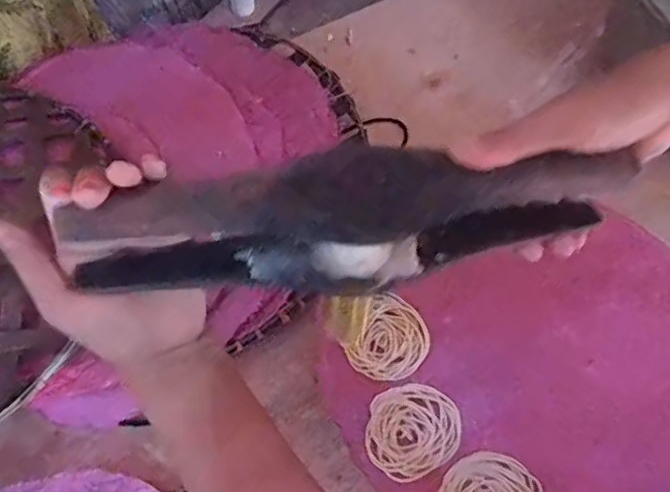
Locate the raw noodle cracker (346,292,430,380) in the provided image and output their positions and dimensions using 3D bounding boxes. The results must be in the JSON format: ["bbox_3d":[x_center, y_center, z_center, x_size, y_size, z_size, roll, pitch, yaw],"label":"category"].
[{"bbox_3d":[0.049,0.080,0.489,0.059,0.005,0.071,22,68,15],"label":"raw noodle cracker"}]

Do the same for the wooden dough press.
[{"bbox_3d":[0.011,-0.015,0.324,0.307,0.078,0.060,-6,64,-8],"label":"wooden dough press"}]

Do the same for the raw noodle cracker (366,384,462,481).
[{"bbox_3d":[0.063,0.148,0.460,0.075,0.005,0.068,-13,64,-1],"label":"raw noodle cracker"}]

